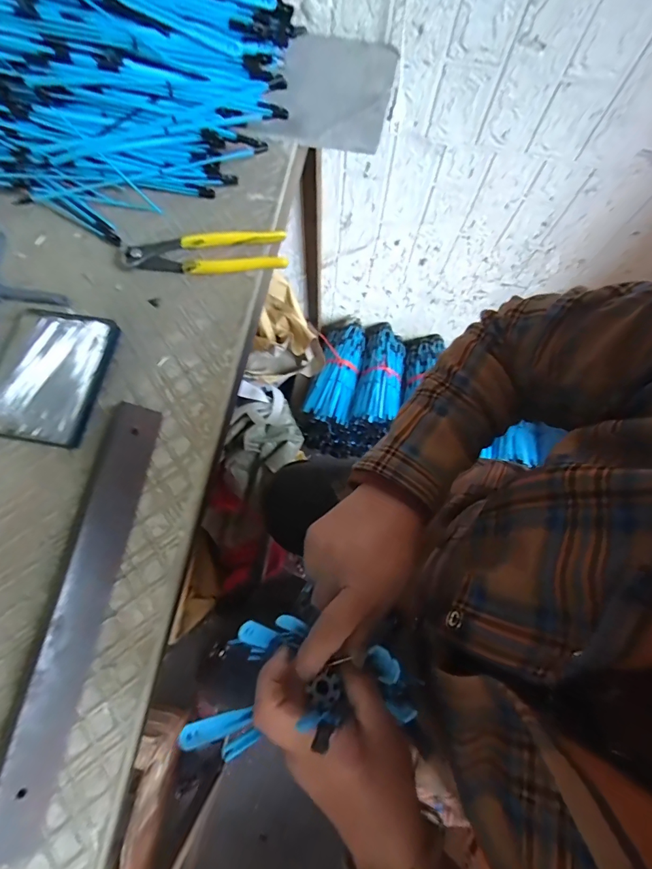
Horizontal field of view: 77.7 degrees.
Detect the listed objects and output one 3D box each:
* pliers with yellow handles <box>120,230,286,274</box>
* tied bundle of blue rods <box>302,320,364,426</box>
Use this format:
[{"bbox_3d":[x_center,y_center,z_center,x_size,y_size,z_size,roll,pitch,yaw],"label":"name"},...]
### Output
[{"bbox_3d":[-0.125,-0.187,0.425,0.164,0.018,0.045,-7,72,-5],"label":"pliers with yellow handles"},{"bbox_3d":[0.029,-0.162,1.048,0.115,0.085,0.287,13,71,2],"label":"tied bundle of blue rods"}]

